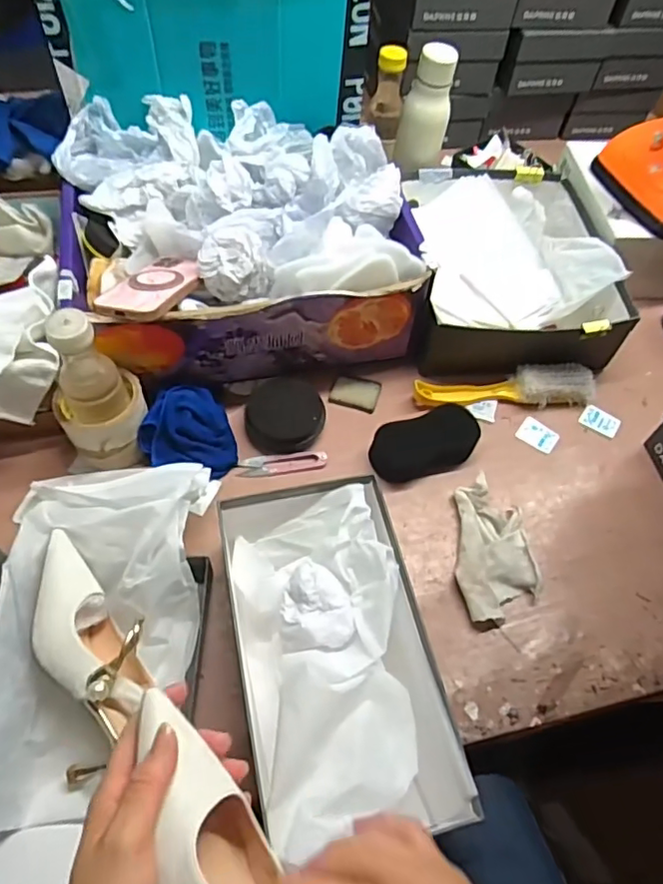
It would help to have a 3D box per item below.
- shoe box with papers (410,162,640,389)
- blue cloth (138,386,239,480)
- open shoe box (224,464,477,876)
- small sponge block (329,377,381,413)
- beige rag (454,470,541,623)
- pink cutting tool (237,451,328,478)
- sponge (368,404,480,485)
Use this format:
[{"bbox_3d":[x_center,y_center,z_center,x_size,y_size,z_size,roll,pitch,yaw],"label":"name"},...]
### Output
[{"bbox_3d":[0.241,-0.244,0.801,0.258,0.092,0.328,3,58,-2],"label":"shoe box with papers"},{"bbox_3d":[-0.163,-0.010,0.654,0.102,0.052,0.096,-9,59,-9],"label":"blue cloth"},{"bbox_3d":[0.000,0.173,0.509,0.151,0.106,0.286,-10,59,-10],"label":"open shoe box"},{"bbox_3d":[0.030,-0.061,0.730,0.059,0.007,0.045,14,58,5],"label":"small sponge block"},{"bbox_3d":[0.171,0.108,0.621,0.079,0.022,0.159,0,58,-4],"label":"beige rag"},{"bbox_3d":[-0.056,0.025,0.673,0.101,0.009,0.028,-6,58,-8],"label":"pink cutting tool"},{"bbox_3d":[0.110,0.000,0.674,0.122,0.040,0.063,-15,60,-13],"label":"sponge"}]

